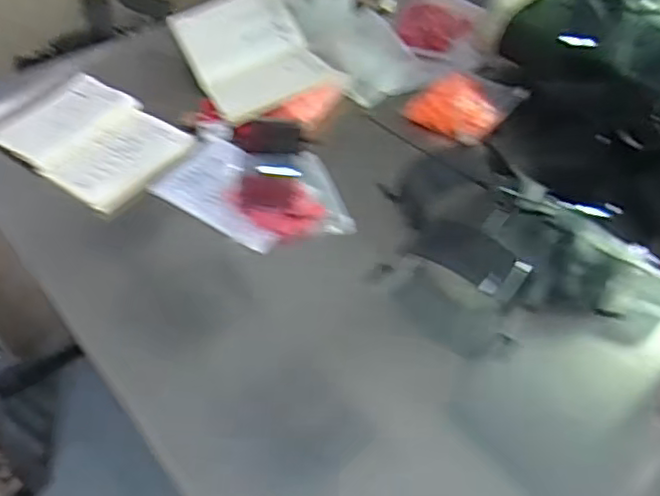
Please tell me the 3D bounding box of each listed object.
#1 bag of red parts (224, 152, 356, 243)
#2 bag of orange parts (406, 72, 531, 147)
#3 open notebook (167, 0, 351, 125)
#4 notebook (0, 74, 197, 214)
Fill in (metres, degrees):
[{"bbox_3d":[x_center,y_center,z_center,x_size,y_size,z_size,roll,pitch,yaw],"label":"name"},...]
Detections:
[{"bbox_3d":[-0.058,-0.067,0.838,0.131,0.028,0.158,-16,52,-17],"label":"bag of red parts"},{"bbox_3d":[0.202,-0.214,0.969,0.128,0.045,0.159,34,55,23],"label":"bag of orange parts"},{"bbox_3d":[-0.117,-0.299,0.993,0.189,0.063,0.263,-22,54,-22],"label":"open notebook"},{"bbox_3d":[-0.321,-0.151,0.886,0.232,0.023,0.182,28,53,19],"label":"notebook"}]

